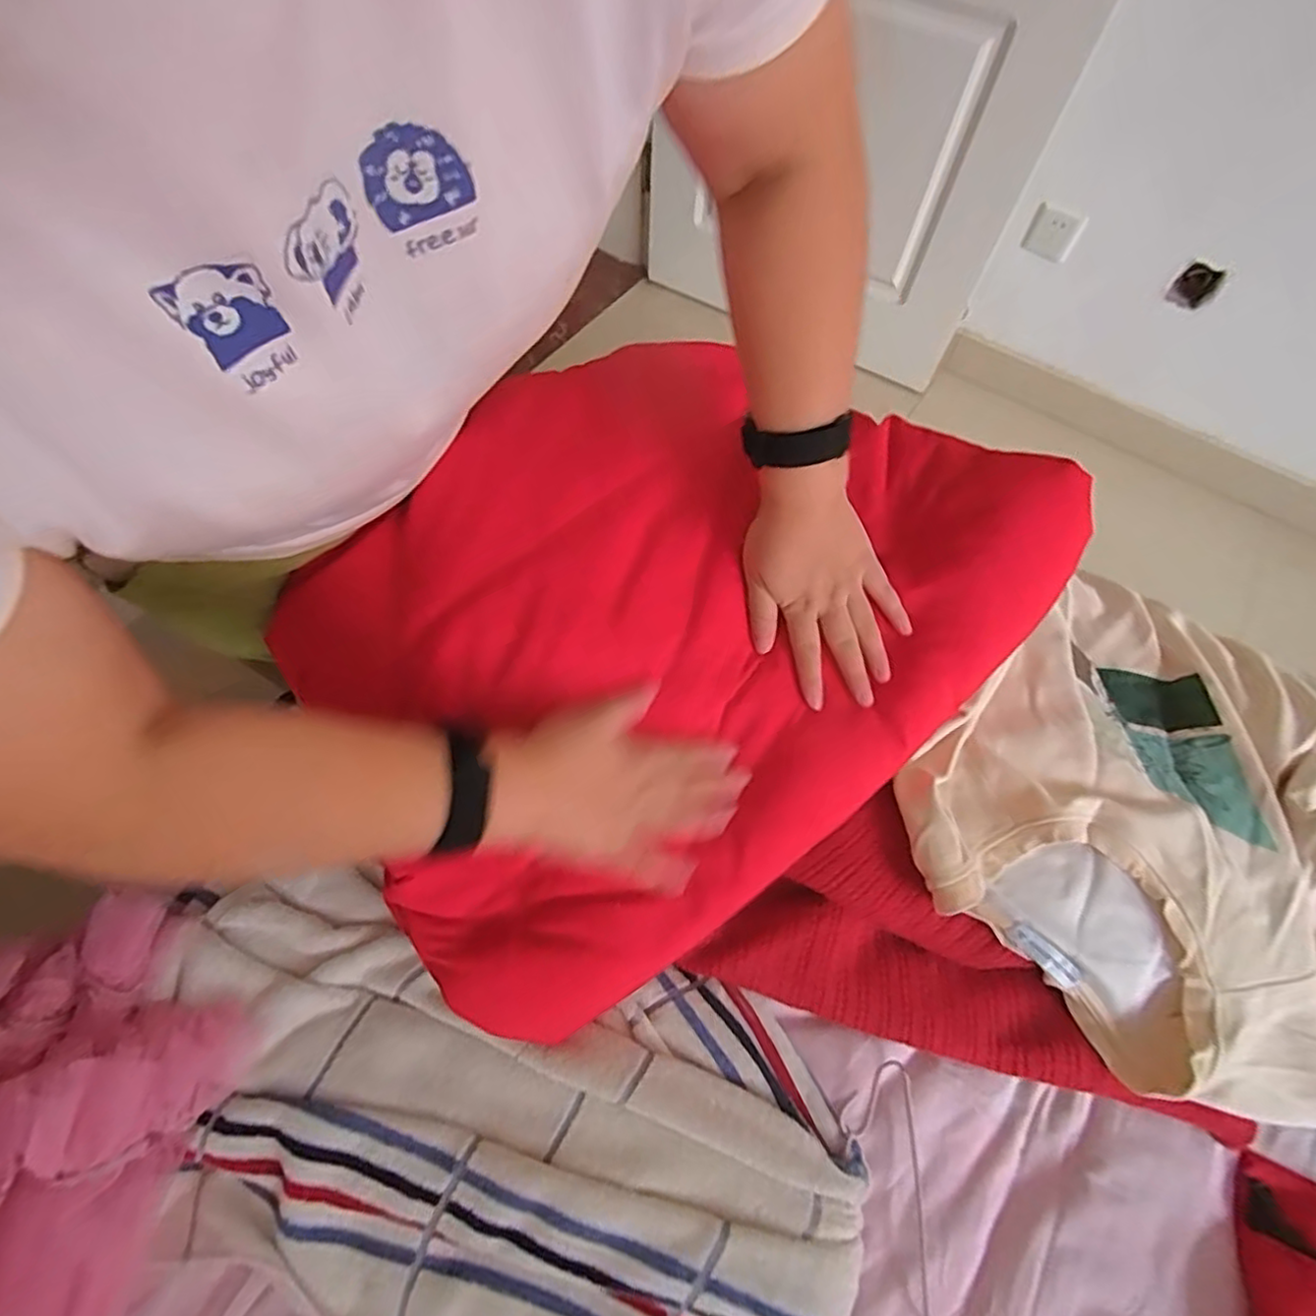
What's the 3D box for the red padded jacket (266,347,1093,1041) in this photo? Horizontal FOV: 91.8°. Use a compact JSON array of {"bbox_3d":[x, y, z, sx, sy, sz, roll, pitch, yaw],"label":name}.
[{"bbox_3d":[0.002,-0.055,0.488,0.522,0.122,0.411,-33,69,-18],"label":"red padded jacket"}]

